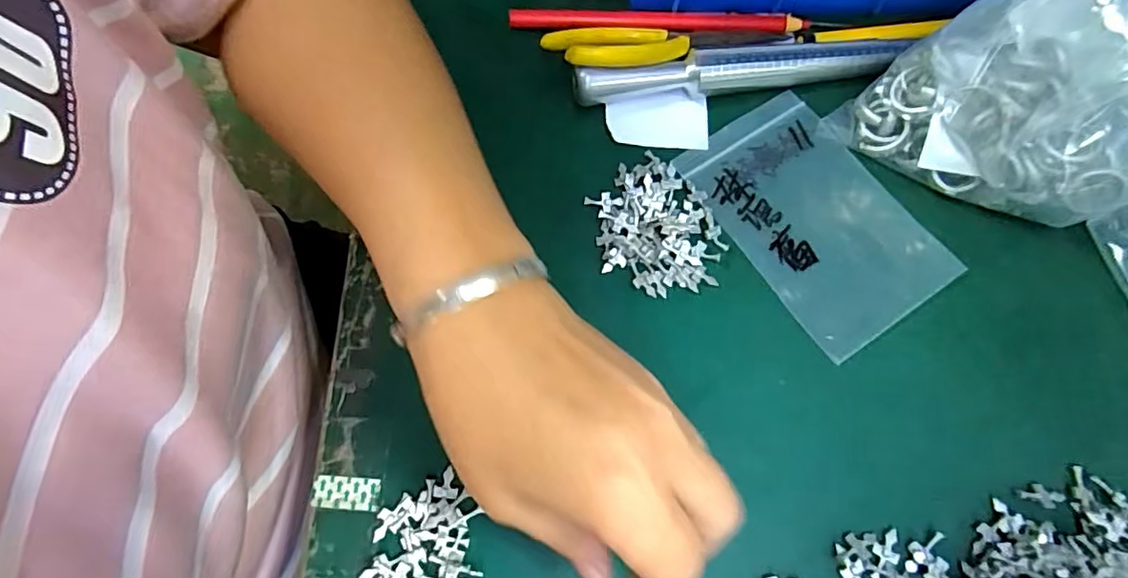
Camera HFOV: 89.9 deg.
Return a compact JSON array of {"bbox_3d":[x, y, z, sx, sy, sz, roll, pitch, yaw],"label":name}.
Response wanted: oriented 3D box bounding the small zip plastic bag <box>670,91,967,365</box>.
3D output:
[{"bbox_3d":[0.122,-0.036,0.276,0.080,0.004,0.123,-32,75,-10],"label":"small zip plastic bag"}]

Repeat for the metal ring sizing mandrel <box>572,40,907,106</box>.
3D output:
[{"bbox_3d":[0.088,-0.111,0.289,0.165,0.020,0.016,-9,72,-4],"label":"metal ring sizing mandrel"}]

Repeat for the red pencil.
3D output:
[{"bbox_3d":[0.051,-0.146,0.306,0.158,0.007,0.010,2,72,0],"label":"red pencil"}]

